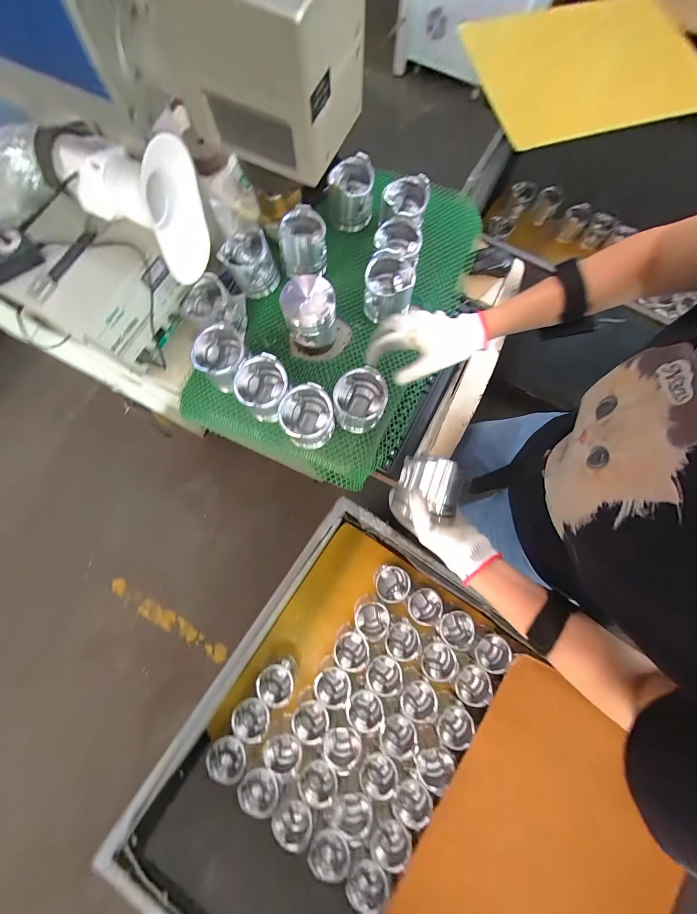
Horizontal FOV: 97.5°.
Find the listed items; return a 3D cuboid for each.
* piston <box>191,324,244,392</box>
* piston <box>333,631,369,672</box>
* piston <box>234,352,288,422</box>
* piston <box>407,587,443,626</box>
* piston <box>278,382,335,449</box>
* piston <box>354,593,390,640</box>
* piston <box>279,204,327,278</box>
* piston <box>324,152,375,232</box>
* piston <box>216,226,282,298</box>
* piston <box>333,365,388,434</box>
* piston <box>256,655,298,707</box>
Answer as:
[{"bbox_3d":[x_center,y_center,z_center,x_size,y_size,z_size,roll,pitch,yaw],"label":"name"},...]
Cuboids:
[{"bbox_3d":[-0.223,-0.176,0.561,0.091,0.084,0.092,0,77,0],"label":"piston"},{"bbox_3d":[0.007,0.500,0.799,0.086,0.084,0.085,0,77,0],"label":"piston"},{"bbox_3d":[-0.148,-0.121,0.536,0.087,0.088,0.091,-9,77,-2],"label":"piston"},{"bbox_3d":[0.204,0.398,0.827,0.091,0.063,0.086,8,77,1],"label":"piston"},{"bbox_3d":[-0.070,-0.063,0.538,0.090,0.102,0.095,0,77,0],"label":"piston"},{"bbox_3d":[0.061,0.425,0.817,0.089,0.079,0.090,0,77,0],"label":"piston"},{"bbox_3d":[-0.088,-0.424,0.602,0.087,0.081,0.101,-6,77,-2],"label":"piston"},{"bbox_3d":[0.005,-0.549,0.643,0.093,0.100,0.093,1,77,0],"label":"piston"},{"bbox_3d":[-0.195,-0.384,0.604,0.093,0.089,0.088,0,77,0],"label":"piston"},{"bbox_3d":[0.019,-0.095,0.539,0.088,0.084,0.091,0,77,0],"label":"piston"},{"bbox_3d":[-0.181,0.572,0.790,0.088,0.086,0.088,0,77,0],"label":"piston"}]

